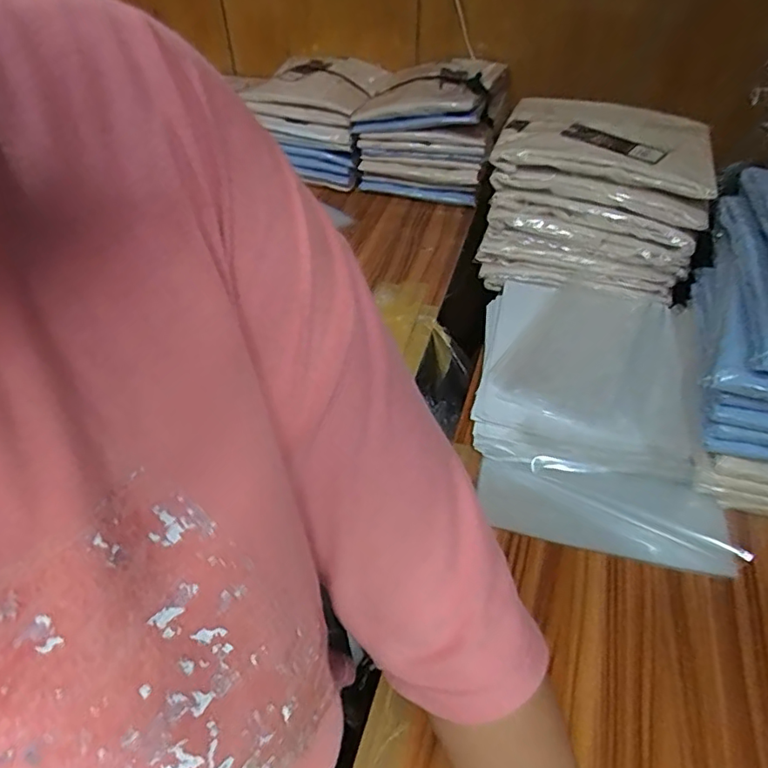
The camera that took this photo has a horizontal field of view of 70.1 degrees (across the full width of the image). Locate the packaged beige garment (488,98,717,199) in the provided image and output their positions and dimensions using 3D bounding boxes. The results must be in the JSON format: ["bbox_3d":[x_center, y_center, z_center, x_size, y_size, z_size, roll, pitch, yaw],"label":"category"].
[{"bbox_3d":[0.277,-0.311,0.694,0.259,0.035,0.186,8,46,9],"label":"packaged beige garment"}]

